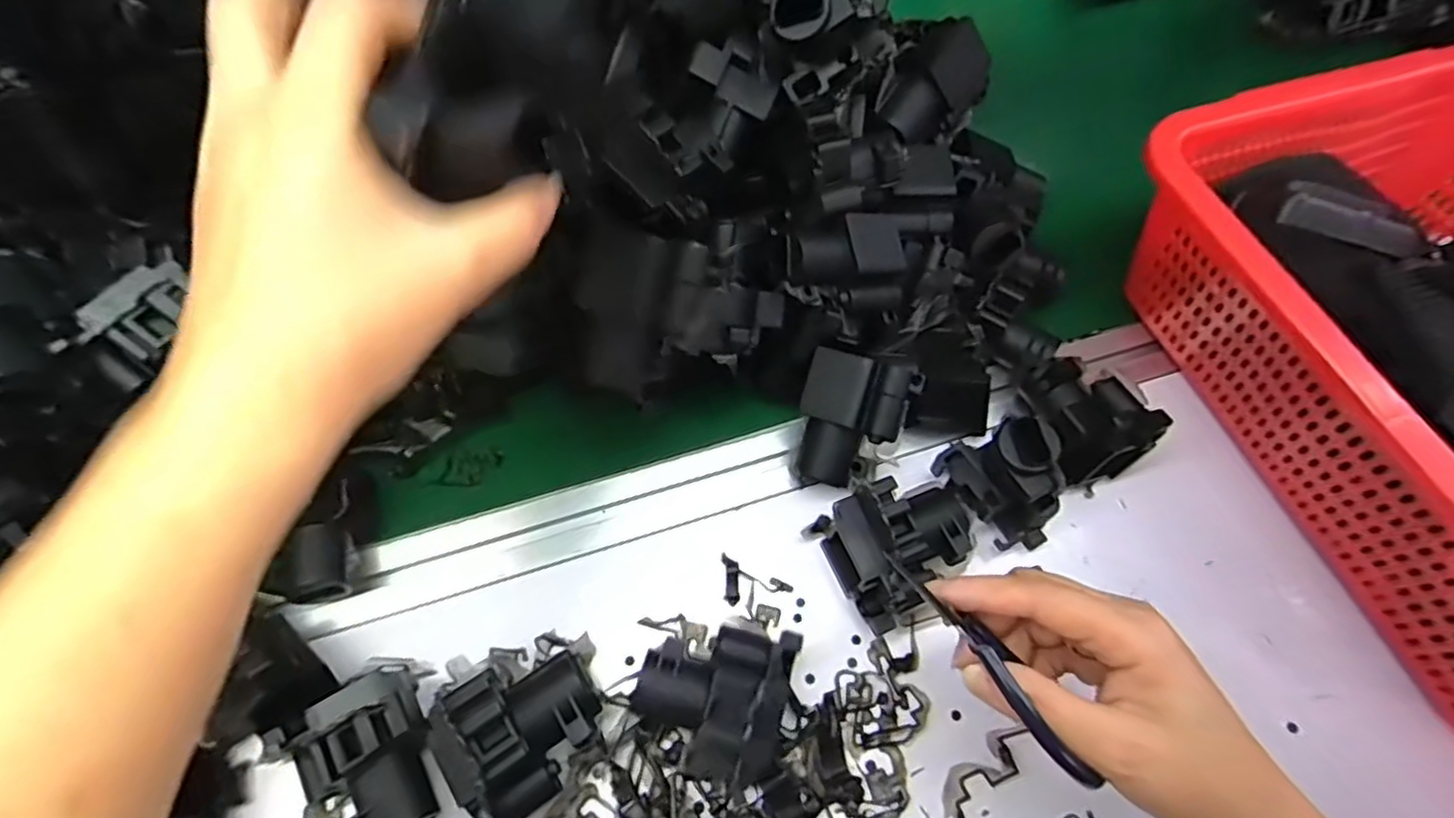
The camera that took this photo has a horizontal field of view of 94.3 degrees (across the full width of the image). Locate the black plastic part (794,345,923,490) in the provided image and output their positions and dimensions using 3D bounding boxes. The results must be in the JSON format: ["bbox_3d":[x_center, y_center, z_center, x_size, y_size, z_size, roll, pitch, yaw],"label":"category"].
[{"bbox_3d":[0.070,0.006,0.381,0.055,0.039,0.078,9,101,11],"label":"black plastic part"}]

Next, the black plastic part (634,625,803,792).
[{"bbox_3d":[-0.003,0.134,0.315,0.073,0.056,0.065,15,63,6],"label":"black plastic part"}]

